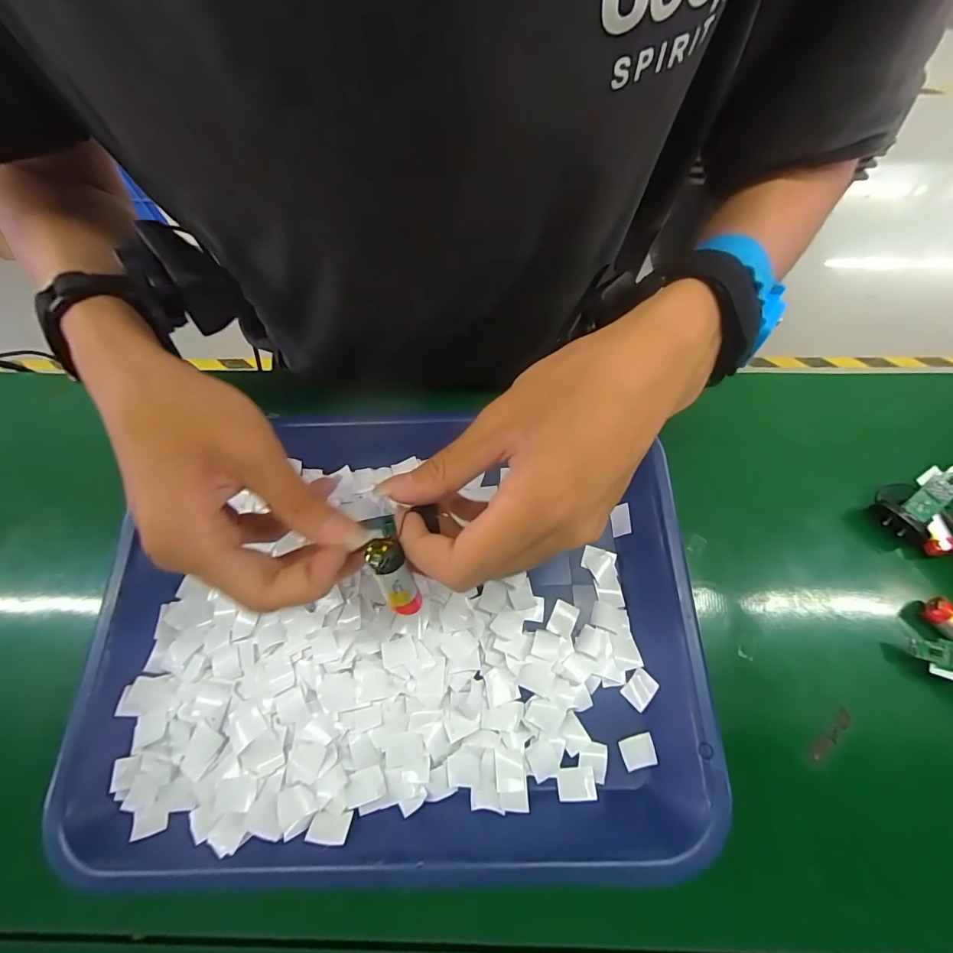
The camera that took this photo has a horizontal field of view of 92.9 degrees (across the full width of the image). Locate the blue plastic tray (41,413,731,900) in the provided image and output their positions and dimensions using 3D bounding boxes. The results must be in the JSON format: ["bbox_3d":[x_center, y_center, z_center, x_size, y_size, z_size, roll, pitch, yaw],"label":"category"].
[{"bbox_3d":[-0.045,0.083,0.271,0.330,0.036,0.255,0,65,2],"label":"blue plastic tray"}]

